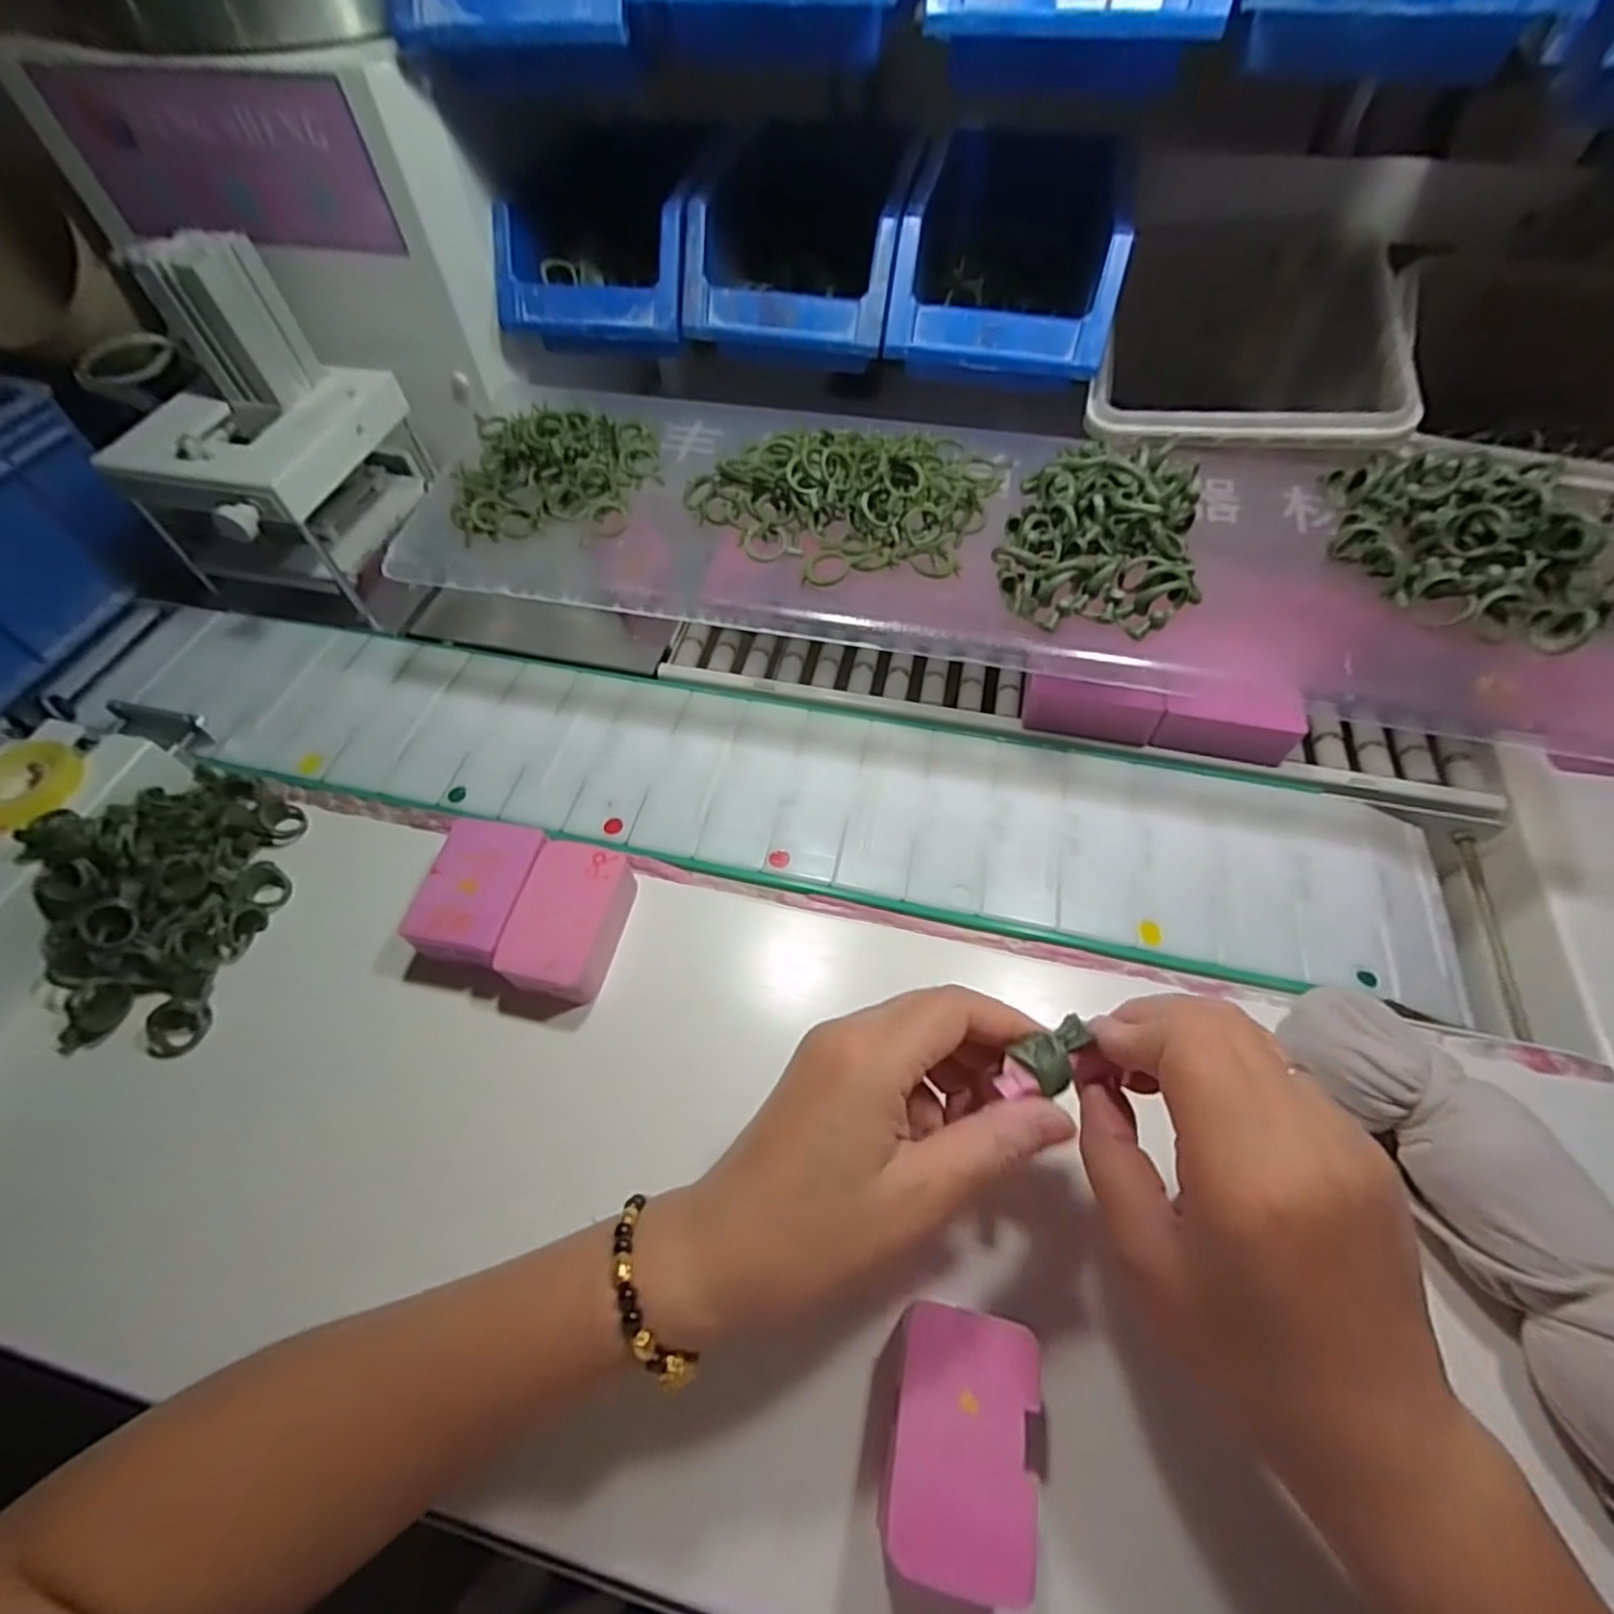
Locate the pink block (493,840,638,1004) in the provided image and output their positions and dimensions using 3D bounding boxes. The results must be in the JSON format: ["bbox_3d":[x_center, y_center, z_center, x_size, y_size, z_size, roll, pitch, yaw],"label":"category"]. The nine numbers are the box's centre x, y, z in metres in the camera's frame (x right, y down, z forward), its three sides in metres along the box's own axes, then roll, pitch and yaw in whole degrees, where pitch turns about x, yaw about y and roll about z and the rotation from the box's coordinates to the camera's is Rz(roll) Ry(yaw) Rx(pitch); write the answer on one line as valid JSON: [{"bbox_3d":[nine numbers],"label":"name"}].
[{"bbox_3d":[-0.118,0.056,0.353,0.046,0.026,0.073,10,58,8],"label":"pink block"}]

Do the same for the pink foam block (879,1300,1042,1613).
[{"bbox_3d":[0.052,0.214,0.245,0.047,0.039,0.068,11,58,8],"label":"pink foam block"}]

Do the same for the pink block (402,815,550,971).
[{"bbox_3d":[-0.163,0.044,0.358,0.048,0.032,0.071,8,58,7],"label":"pink block"}]

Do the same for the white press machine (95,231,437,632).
[{"bbox_3d":[-0.352,-0.230,0.458,0.133,0.185,0.161,10,60,8],"label":"white press machine"}]

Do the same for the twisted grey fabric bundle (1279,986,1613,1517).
[{"bbox_3d":[0.269,0.167,0.262,0.061,0.050,0.214,-19,60,-9],"label":"twisted grey fabric bundle"}]

